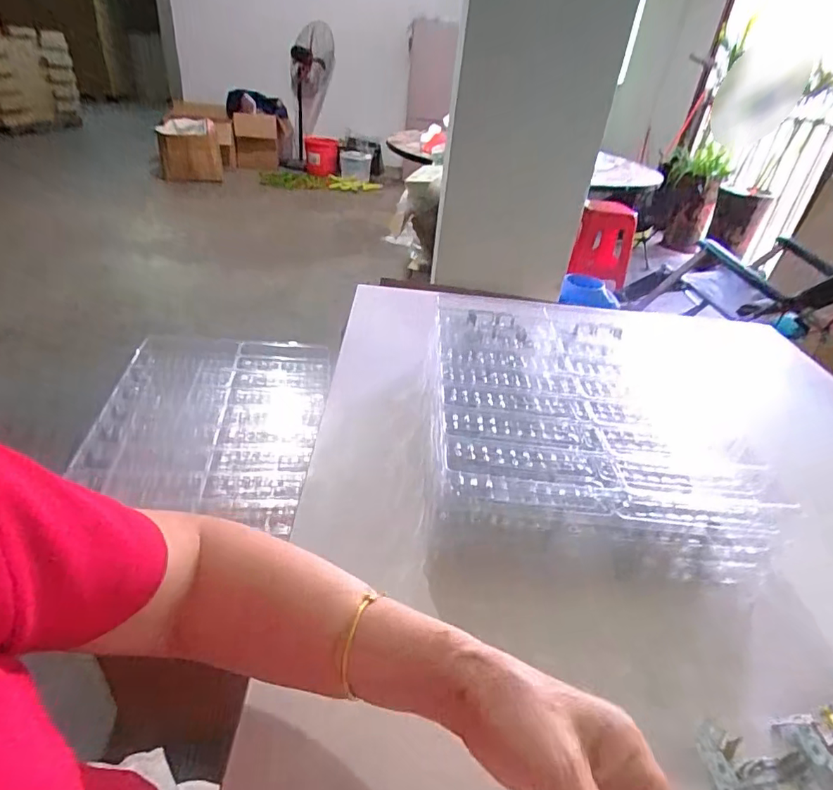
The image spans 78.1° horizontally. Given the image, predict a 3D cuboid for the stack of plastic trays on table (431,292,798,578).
[{"bbox_3d":[0.179,0.026,0.670,0.313,0.103,0.432,4,33,-2],"label":"stack of plastic trays on table"}]

